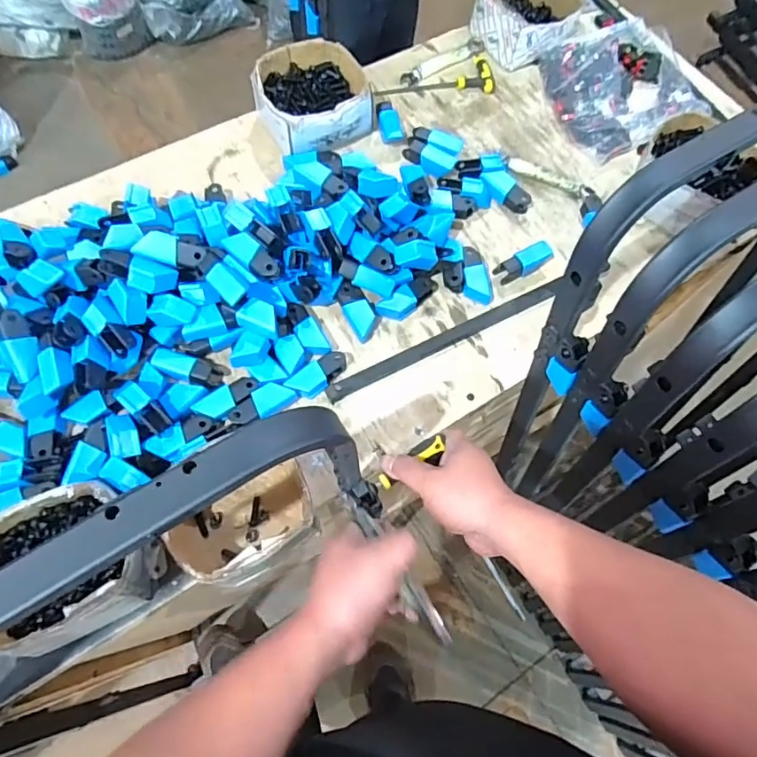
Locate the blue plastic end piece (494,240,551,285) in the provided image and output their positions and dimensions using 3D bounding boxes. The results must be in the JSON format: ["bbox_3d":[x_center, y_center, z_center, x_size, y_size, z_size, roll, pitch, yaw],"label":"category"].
[{"bbox_3d":[0.206,-0.165,0.749,0.083,0.022,0.031,-29,72,-13],"label":"blue plastic end piece"}]

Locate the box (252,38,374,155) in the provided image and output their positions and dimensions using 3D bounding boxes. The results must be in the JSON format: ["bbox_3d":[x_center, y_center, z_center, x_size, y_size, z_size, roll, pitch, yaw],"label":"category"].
[{"bbox_3d":[-0.103,-0.441,0.843,0.164,0.080,0.169,-28,72,-13],"label":"box"}]

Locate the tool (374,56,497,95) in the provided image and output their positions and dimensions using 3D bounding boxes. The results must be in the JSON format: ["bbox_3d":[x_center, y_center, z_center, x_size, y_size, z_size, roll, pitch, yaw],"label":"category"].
[{"bbox_3d":[0.093,-0.516,0.901,0.202,0.018,0.072,-5,68,-5],"label":"tool"}]

